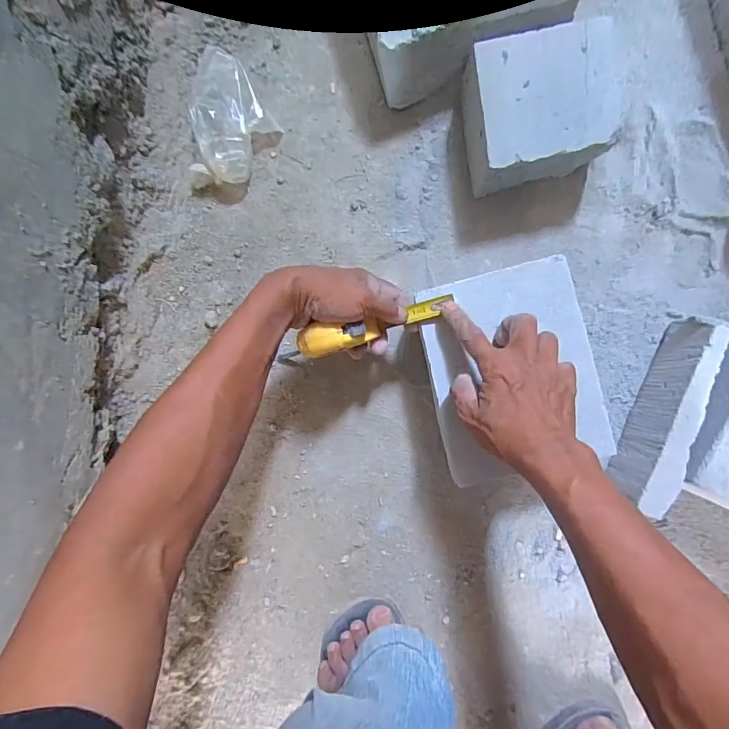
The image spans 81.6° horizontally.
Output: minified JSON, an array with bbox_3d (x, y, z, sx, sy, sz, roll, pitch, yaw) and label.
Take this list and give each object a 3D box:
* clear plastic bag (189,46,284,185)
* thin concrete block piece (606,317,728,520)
[{"bbox_3d":[-0.146,-0.281,0.482,0.089,0.038,0.140,4,94,5],"label":"clear plastic bag"},{"bbox_3d":[0.309,0.048,0.437,0.031,0.080,0.189,15,95,5],"label":"thin concrete block piece"}]

